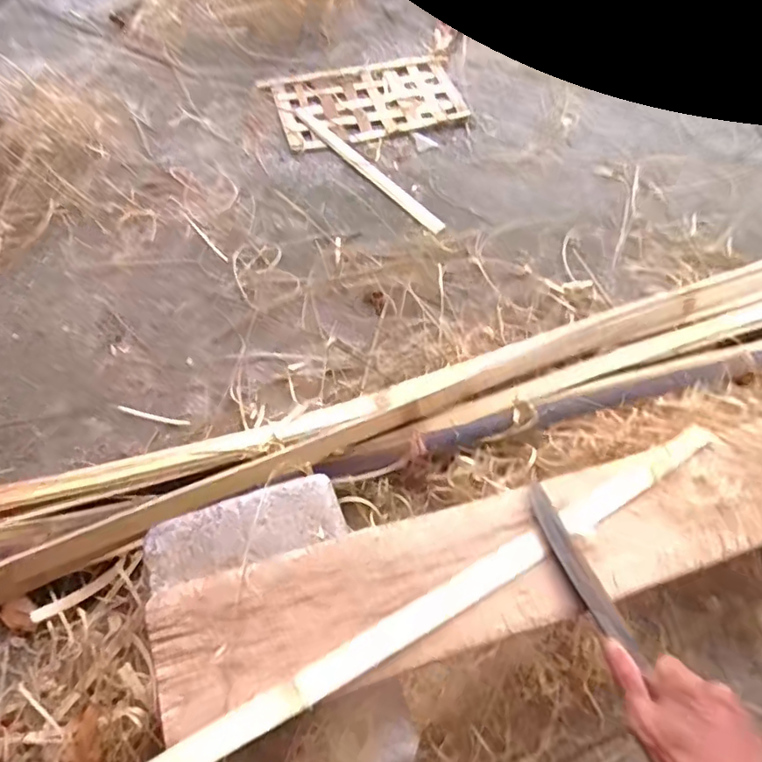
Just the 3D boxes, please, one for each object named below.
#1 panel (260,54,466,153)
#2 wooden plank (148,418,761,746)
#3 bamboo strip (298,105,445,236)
[{"bbox_3d":[-0.026,-0.547,1.145,0.347,0.018,0.229,-13,59,-10],"label":"panel"},{"bbox_3d":[0.324,0.115,0.596,1.069,0.039,0.134,-13,59,-14],"label":"wooden plank"},{"bbox_3d":[-0.029,-0.379,1.038,0.036,0.009,0.400,-30,63,-26],"label":"bamboo strip"}]

